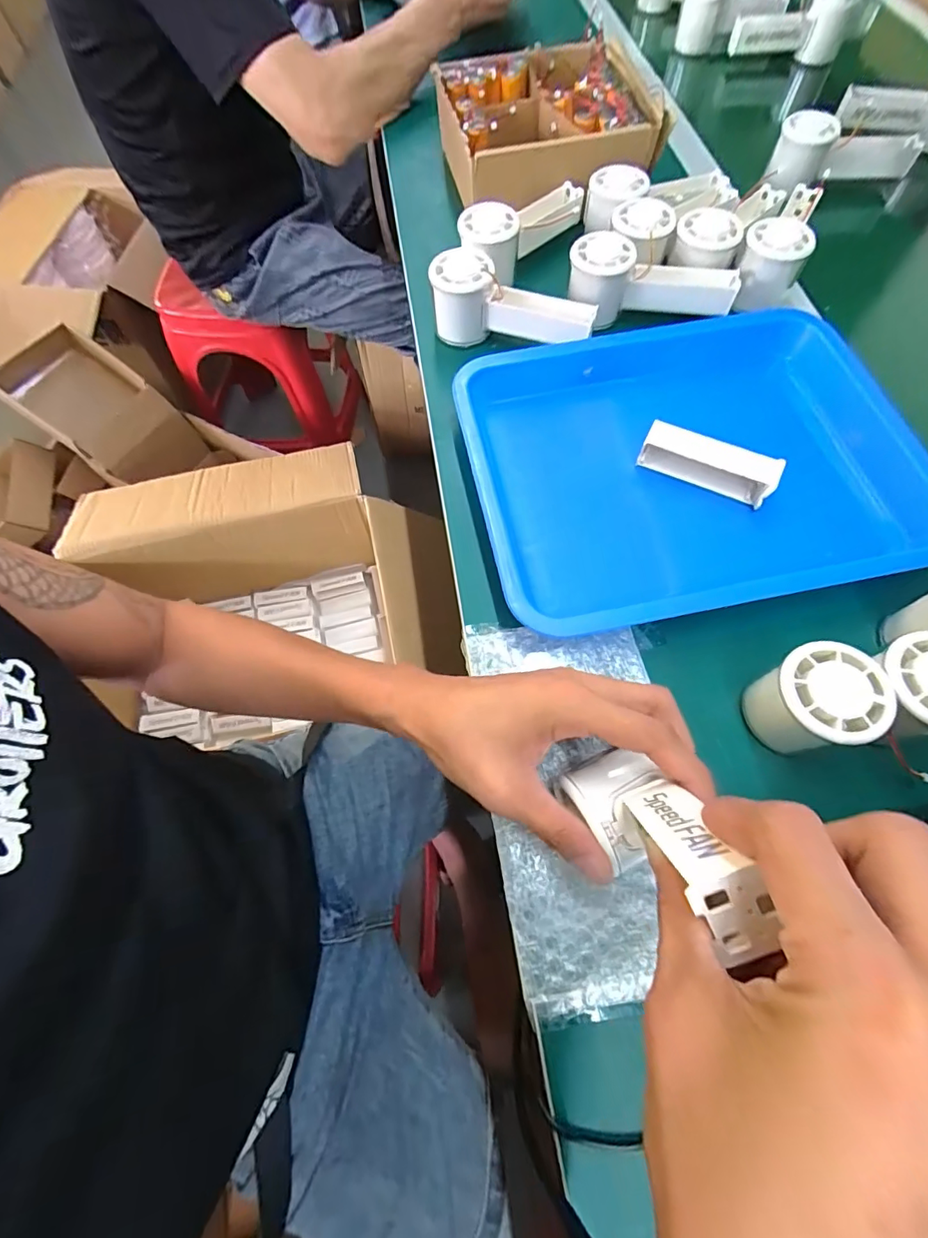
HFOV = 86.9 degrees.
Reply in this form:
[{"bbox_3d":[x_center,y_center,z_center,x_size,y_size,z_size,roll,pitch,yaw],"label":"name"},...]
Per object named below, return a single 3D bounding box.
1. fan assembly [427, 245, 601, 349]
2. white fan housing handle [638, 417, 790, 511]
[{"bbox_3d":[0.044,-0.286,0.444,0.149,0.059,0.050,10,67,7],"label":"fan assembly"},{"bbox_3d":[0.192,-0.122,0.386,0.100,0.029,0.026,27,70,13],"label":"white fan housing handle"}]

